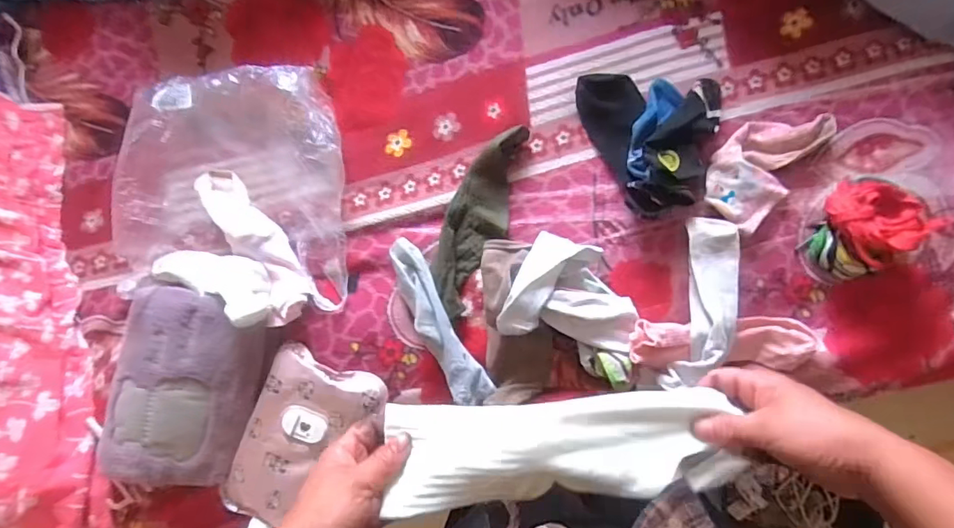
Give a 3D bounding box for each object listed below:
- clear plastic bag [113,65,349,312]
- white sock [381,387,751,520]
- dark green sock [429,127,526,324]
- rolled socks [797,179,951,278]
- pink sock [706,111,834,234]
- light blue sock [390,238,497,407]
[{"bbox_3d":[-0.321,-0.095,0.683,0.275,0.088,0.305,-2,84,7],"label":"clear plastic bag"},{"bbox_3d":[0.059,0.134,0.371,0.240,0.041,0.072,-2,79,-4],"label":"white sock"},{"bbox_3d":[-0.001,-0.056,0.657,0.078,0.041,0.246,18,87,8],"label":"dark green sock"},{"bbox_3d":[0.457,-0.047,0.590,0.112,0.063,0.134,44,91,9],"label":"rolled socks"},{"bbox_3d":[0.346,-0.124,0.622,0.090,0.030,0.163,41,90,9],"label":"pink sock"},{"bbox_3d":[-0.050,0.077,0.648,0.049,0.040,0.239,-28,82,3],"label":"light blue sock"}]

